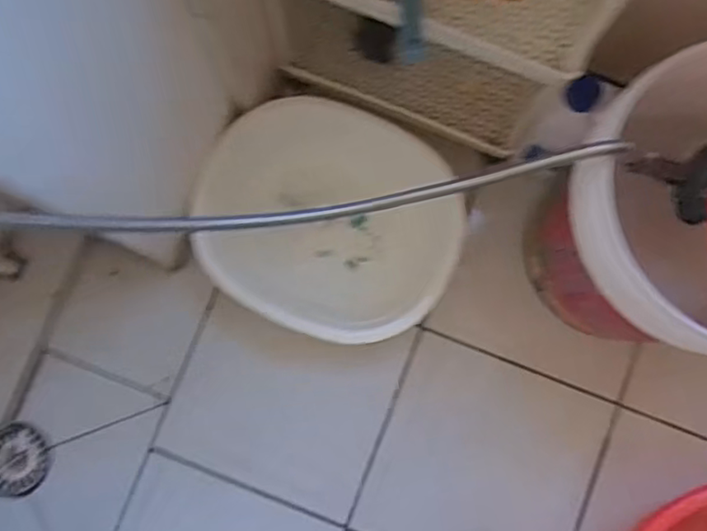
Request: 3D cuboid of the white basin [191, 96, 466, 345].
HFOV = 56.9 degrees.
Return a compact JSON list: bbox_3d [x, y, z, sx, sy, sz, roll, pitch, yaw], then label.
[{"bbox_3d":[-0.032,-0.066,0.953,0.361,0.128,0.320,21,80,1],"label":"white basin"}]

